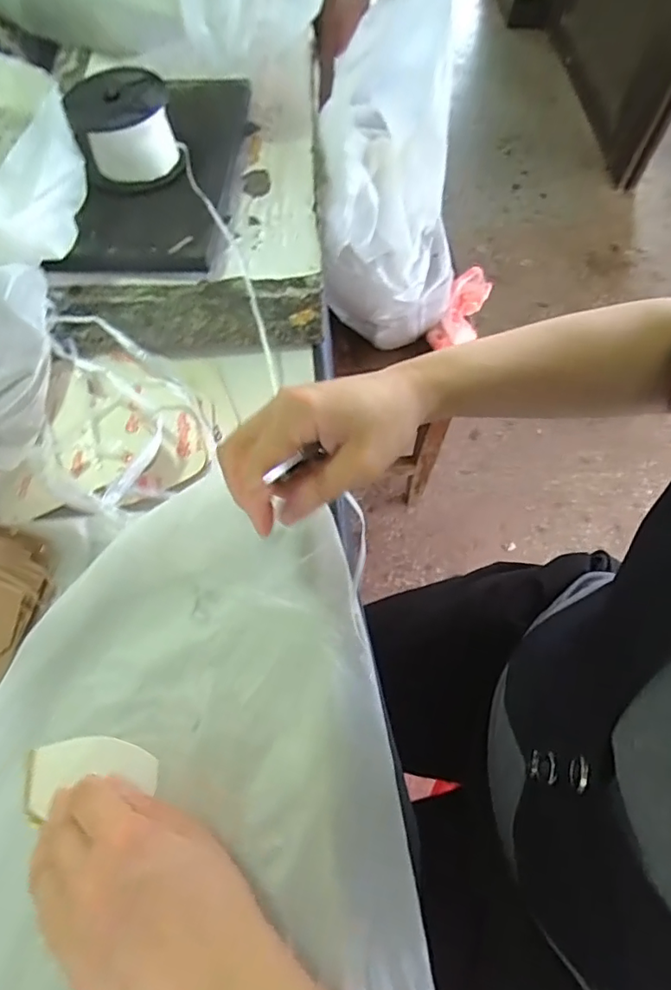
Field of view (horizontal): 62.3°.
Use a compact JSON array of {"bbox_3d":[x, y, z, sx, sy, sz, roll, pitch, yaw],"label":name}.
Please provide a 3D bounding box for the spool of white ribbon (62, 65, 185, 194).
[{"bbox_3d":[-0.189,-0.333,0.505,0.082,0.071,0.086,-6,64,-4],"label":"spool of white ribbon"}]

